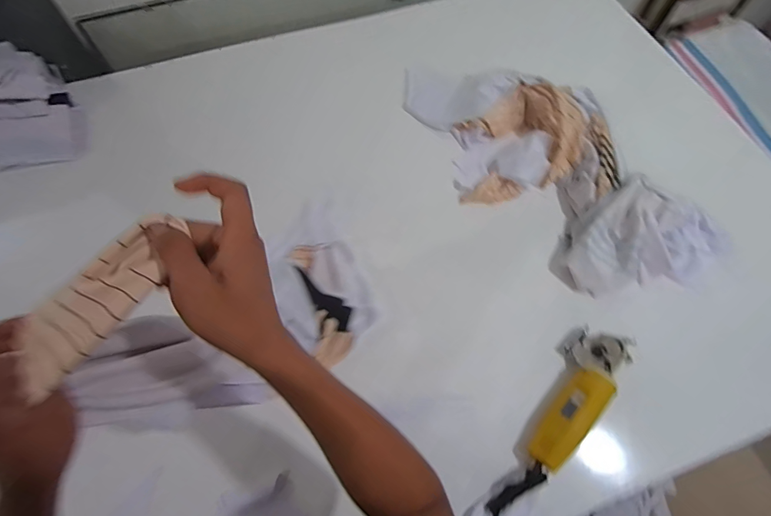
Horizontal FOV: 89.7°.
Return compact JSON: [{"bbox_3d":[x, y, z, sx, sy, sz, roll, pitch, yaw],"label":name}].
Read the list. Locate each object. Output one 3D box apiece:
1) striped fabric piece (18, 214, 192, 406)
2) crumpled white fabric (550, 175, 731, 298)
[{"bbox_3d":[-0.215,0.034,0.285,0.171,0.027,0.039,-47,71,5],"label":"striped fabric piece"},{"bbox_3d":[0.481,-0.031,0.725,0.320,0.068,0.215,-31,68,-13],"label":"crumpled white fabric"}]

